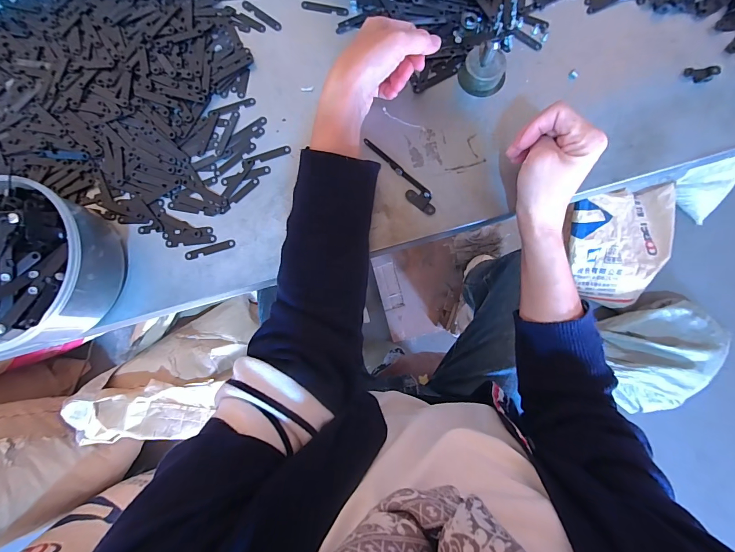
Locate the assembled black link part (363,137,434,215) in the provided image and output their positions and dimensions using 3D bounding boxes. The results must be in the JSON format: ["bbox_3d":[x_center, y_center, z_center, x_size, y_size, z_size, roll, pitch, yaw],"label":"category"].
[{"bbox_3d":[0.032,-0.100,0.353,0.100,0.006,0.020,44,86,7],"label":"assembled black link part"}]

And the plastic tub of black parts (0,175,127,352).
[{"bbox_3d":[-0.314,-0.009,0.315,0.143,0.081,0.139,0,82,2],"label":"plastic tub of black parts"}]

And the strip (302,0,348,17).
[{"bbox_3d":[-0.046,-0.292,0.379,0.052,0.004,0.010,15,83,4],"label":"strip"}]

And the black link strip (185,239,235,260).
[{"bbox_3d":[-0.161,-0.027,0.357,0.052,0.004,0.009,-17,82,0],"label":"black link strip"}]

